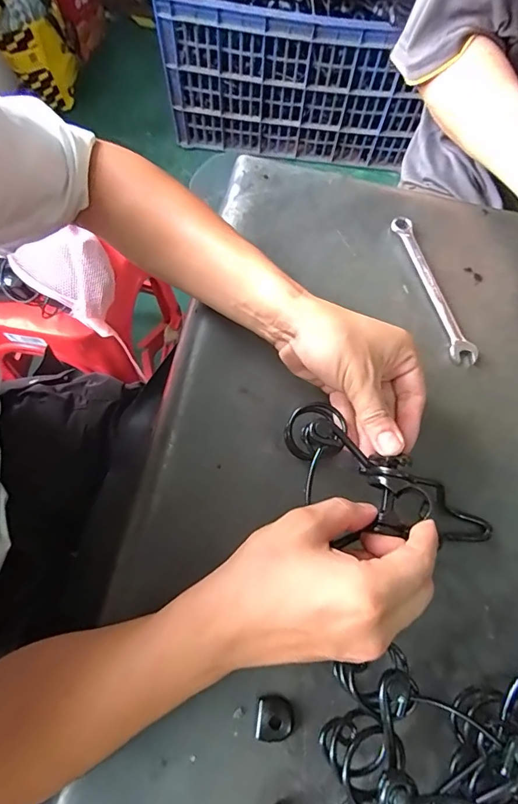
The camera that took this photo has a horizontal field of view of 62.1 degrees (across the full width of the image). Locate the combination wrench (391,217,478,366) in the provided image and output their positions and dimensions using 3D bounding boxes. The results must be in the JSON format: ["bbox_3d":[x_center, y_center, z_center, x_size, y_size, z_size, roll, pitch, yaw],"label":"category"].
[{"bbox_3d":[0.170,-0.114,0.425,0.022,0.009,0.164,-17,73,-8],"label":"combination wrench"}]

